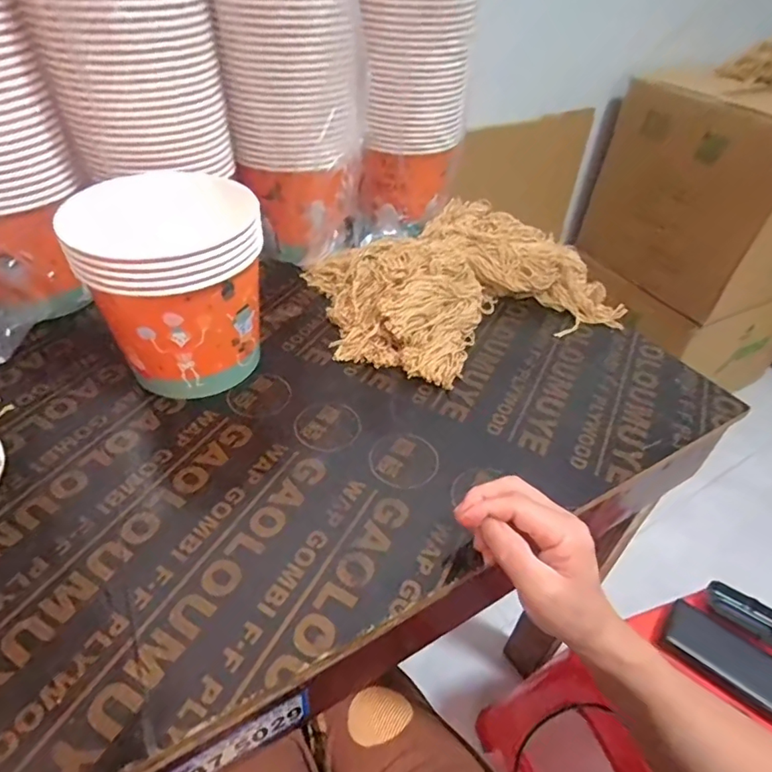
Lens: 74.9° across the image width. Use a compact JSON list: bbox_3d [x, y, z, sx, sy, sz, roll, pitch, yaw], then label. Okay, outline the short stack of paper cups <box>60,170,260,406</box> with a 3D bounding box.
[{"bbox_3d":[-0.193,-0.091,0.488,0.144,0.176,0.136,0,45,-4],"label":"short stack of paper cups"}]

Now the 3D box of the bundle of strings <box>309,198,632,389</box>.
[{"bbox_3d":[0.073,-0.143,0.637,0.340,0.062,0.298,-20,49,-22],"label":"bundle of strings"}]

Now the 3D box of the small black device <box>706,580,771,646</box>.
[{"bbox_3d":[0.493,0.308,0.679,0.105,0.020,0.050,31,49,25],"label":"small black device"}]

